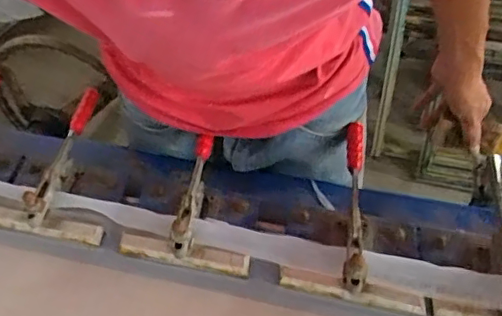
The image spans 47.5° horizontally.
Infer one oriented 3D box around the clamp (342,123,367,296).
[{"bbox_3d":[0.116,0.057,0.642,0.022,0.060,0.229,4,43,7],"label":"clamp"}]

